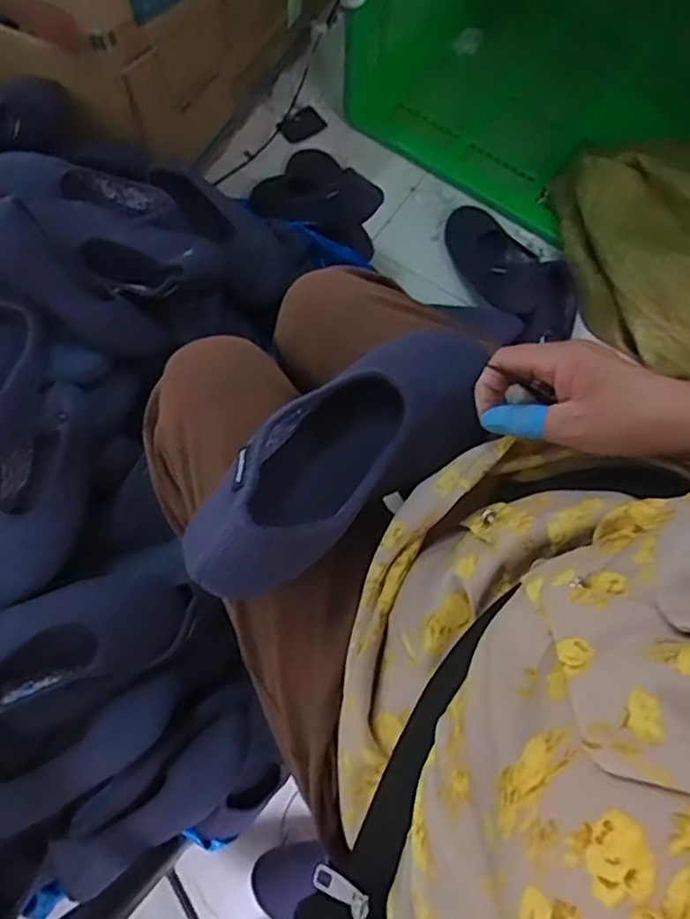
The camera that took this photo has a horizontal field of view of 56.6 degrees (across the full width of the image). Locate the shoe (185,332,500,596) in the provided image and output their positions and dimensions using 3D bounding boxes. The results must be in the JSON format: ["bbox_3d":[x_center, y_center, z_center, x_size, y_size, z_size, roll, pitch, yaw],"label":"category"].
[{"bbox_3d":[0.010,-0.009,0.426,0.255,0.059,0.100,-39,76,-24],"label":"shoe"}]

